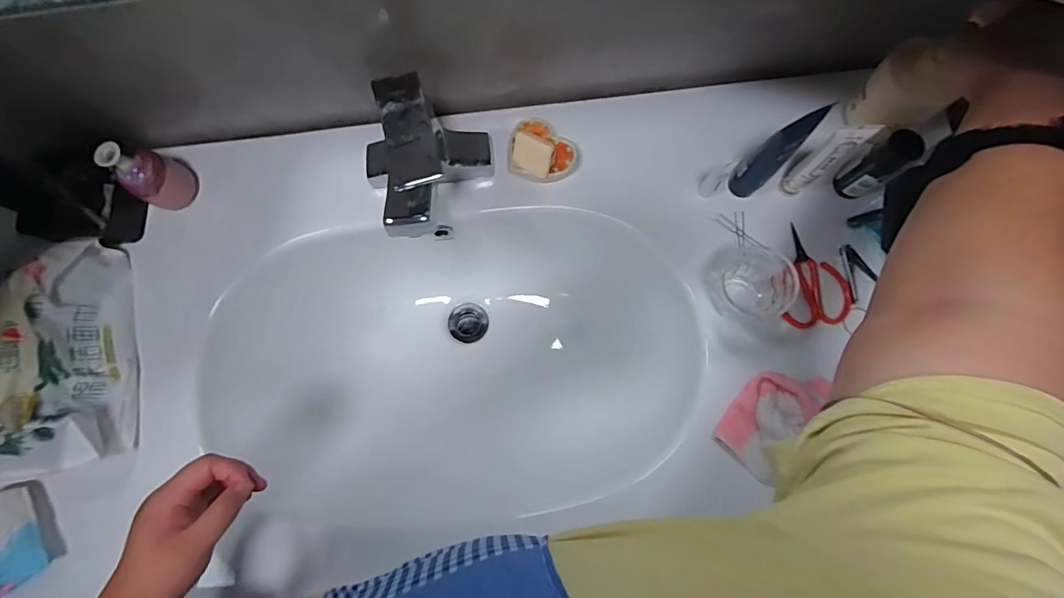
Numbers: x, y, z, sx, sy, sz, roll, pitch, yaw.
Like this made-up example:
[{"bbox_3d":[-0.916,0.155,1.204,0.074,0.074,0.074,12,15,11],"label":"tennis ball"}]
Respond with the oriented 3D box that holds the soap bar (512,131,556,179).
[{"bbox_3d":[0.001,-0.163,0.519,0.044,0.042,0.012,23,34,15],"label":"soap bar"}]

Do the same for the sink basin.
[{"bbox_3d":[-0.094,0.082,0.602,0.558,0.150,0.323,-7,76,-1],"label":"sink basin"}]

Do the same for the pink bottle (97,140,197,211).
[{"bbox_3d":[-0.431,-0.145,0.514,0.052,0.092,0.060,32,78,9],"label":"pink bottle"}]

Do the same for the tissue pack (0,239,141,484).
[{"bbox_3d":[-0.499,0.055,0.468,0.117,0.105,0.233,-9,76,-1],"label":"tissue pack"}]

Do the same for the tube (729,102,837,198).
[{"bbox_3d":[0.238,-0.143,0.470,0.033,0.140,0.039,42,80,11],"label":"tube"}]

